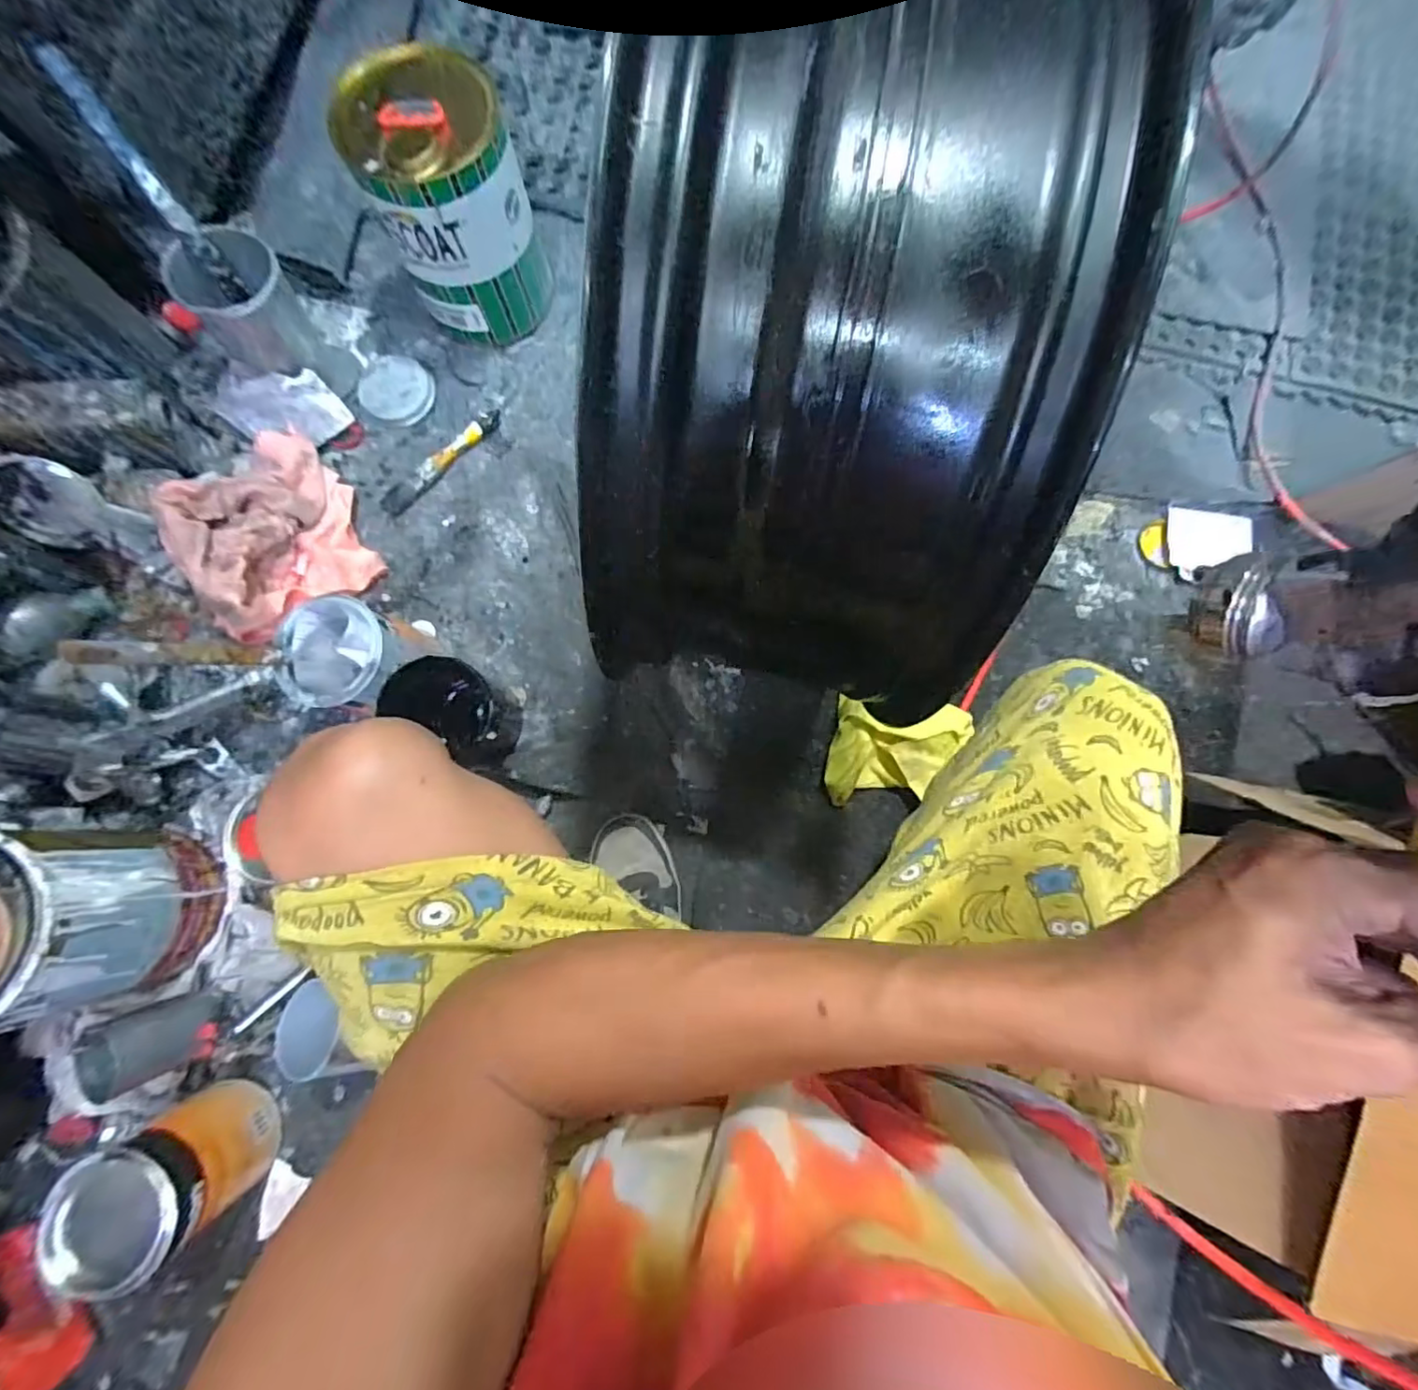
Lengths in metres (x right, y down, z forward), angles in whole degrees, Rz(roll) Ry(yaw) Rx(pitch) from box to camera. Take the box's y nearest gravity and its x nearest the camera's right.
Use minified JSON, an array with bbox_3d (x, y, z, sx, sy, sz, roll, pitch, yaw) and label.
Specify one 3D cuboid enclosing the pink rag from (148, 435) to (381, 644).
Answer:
[{"bbox_3d":[-0.485,-0.169,0.668,0.174,0.107,0.193,-29,86,-5],"label":"pink rag"}]

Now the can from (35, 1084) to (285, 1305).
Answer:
[{"bbox_3d":[-0.493,0.433,0.553,0.100,0.153,0.086,-21,85,-4],"label":"can"}]

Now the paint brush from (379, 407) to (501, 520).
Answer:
[{"bbox_3d":[-0.322,-0.283,0.728,0.177,0.014,0.029,-42,87,-6],"label":"paint brush"}]

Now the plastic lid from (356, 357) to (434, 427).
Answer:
[{"bbox_3d":[-0.381,-0.372,0.741,0.080,0.016,0.085,0,84,-2],"label":"plastic lid"}]

